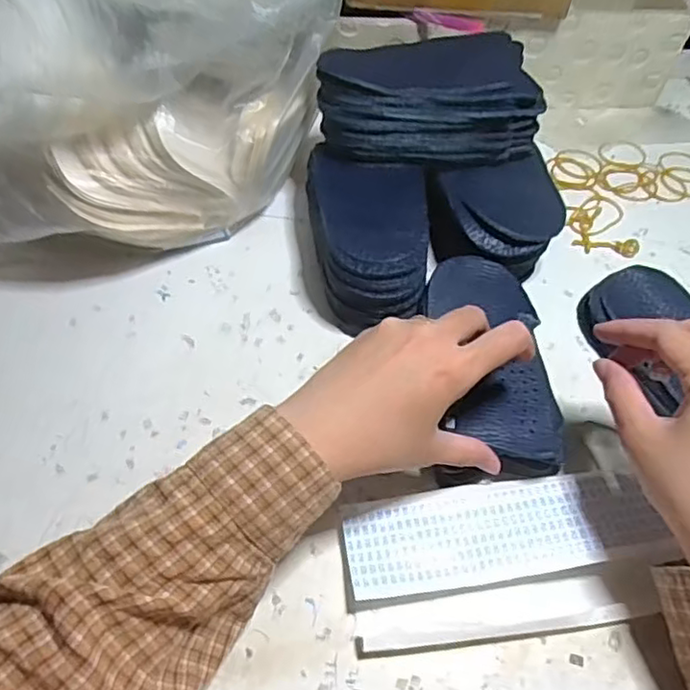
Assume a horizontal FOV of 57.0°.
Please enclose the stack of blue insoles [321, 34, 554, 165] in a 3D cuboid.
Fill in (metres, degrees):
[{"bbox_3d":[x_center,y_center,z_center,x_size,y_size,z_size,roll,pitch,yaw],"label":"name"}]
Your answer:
[{"bbox_3d":[0.058,-0.182,0.456,0.149,0.062,0.085,-3,56,-4],"label":"stack of blue insoles"}]

